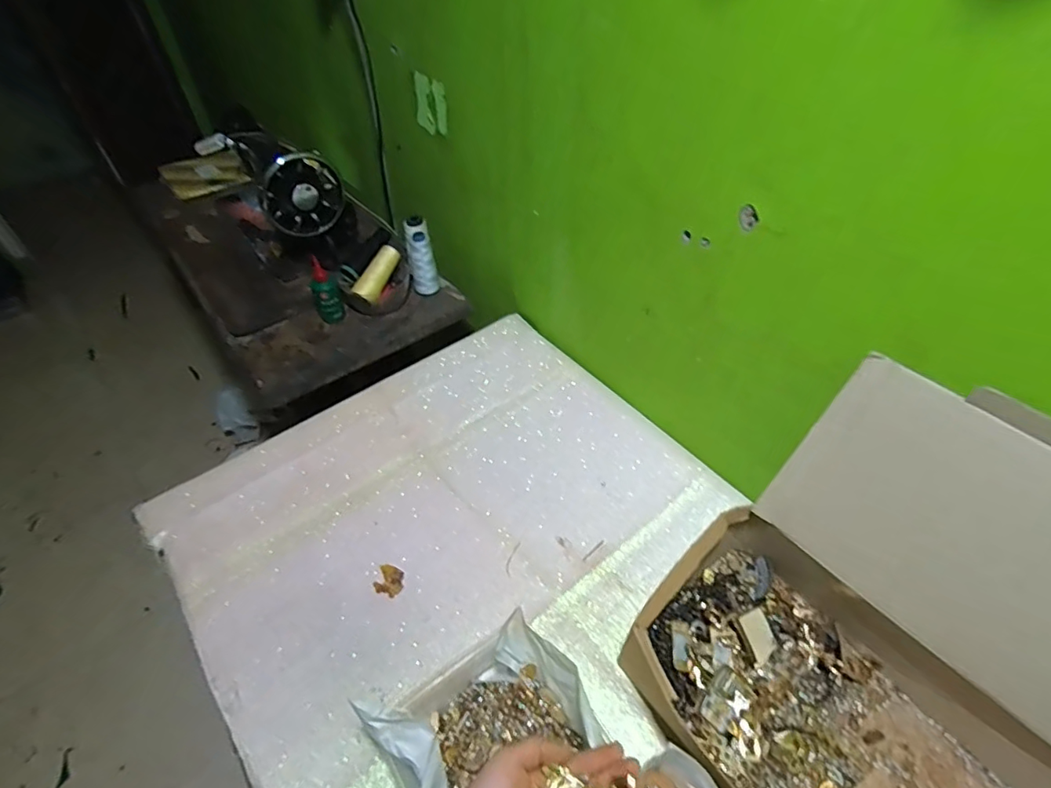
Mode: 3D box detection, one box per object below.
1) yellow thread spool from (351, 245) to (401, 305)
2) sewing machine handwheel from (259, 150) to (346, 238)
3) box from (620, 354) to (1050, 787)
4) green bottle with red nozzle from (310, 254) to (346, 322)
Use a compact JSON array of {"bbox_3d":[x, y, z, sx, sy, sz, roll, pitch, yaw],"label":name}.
[{"bbox_3d":[-0.264,-0.213,0.935,0.038,0.039,0.114,22,75,21],"label":"yellow thread spool"},{"bbox_3d":[-0.378,-0.337,0.896,0.132,0.129,0.038,-19,51,-17],"label":"sewing machine handwheel"},{"bbox_3d":[0.294,0.213,0.422,0.301,0.273,0.333,-31,54,-24],"label":"box"},{"bbox_3d":[-0.343,-0.174,0.901,0.044,0.123,0.031,-21,50,-16],"label":"green bottle with red nozzle"}]

